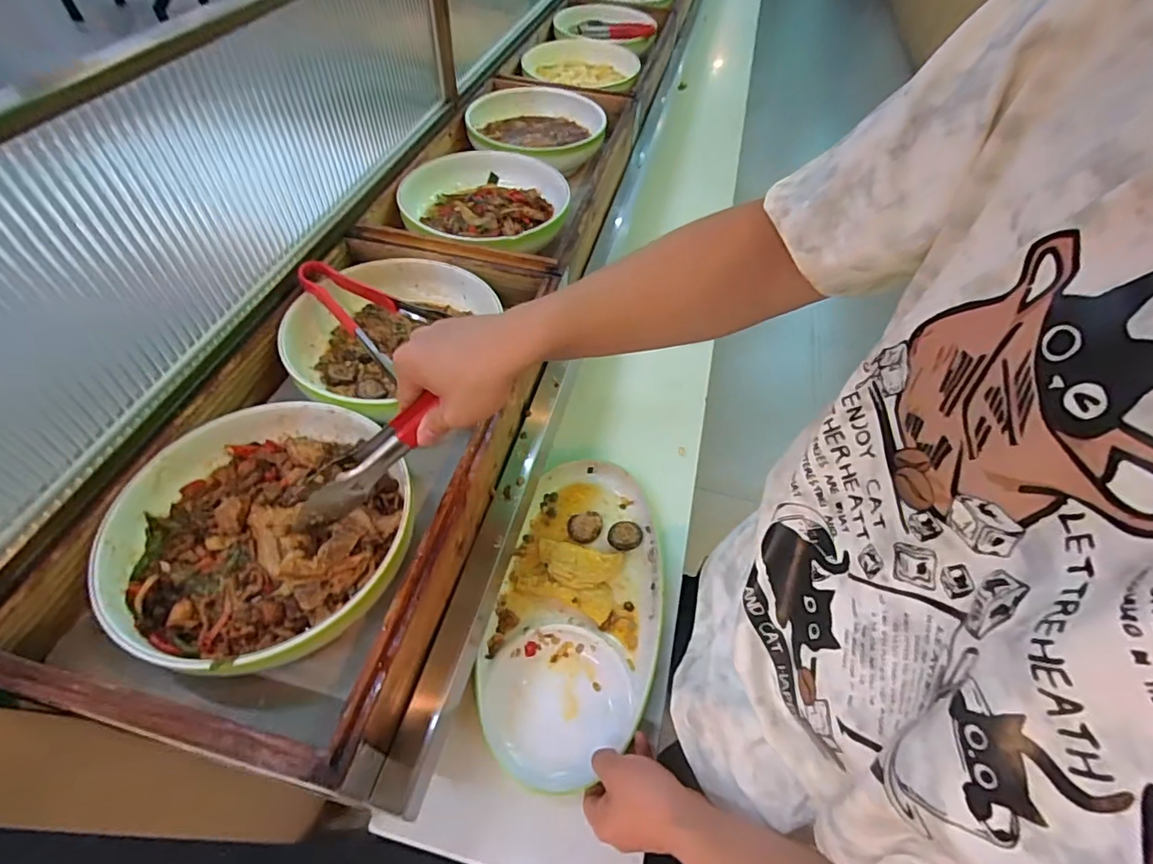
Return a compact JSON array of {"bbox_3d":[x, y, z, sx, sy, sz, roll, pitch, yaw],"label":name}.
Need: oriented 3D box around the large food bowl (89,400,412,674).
[{"bbox_3d":[-0.268,0.076,0.466,0.234,0.067,0.234,1,59,-2],"label":"large food bowl"}]

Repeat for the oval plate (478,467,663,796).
[{"bbox_3d":[0.005,0.193,0.620,0.184,0.039,0.352,12,59,4],"label":"oval plate"}]

